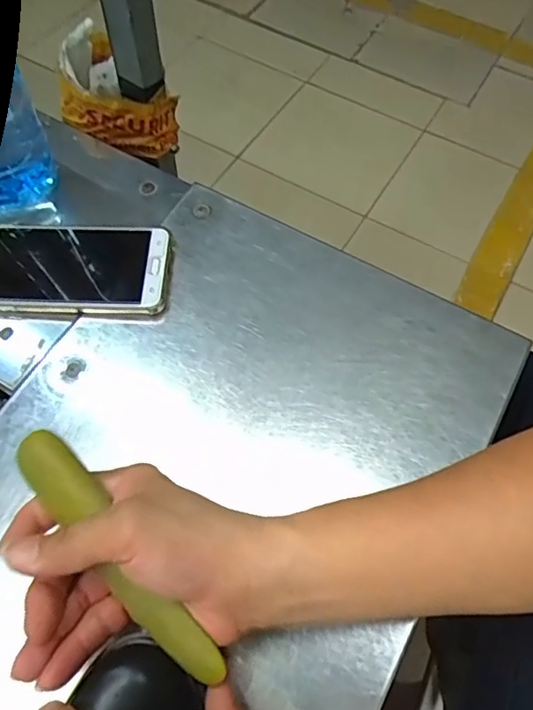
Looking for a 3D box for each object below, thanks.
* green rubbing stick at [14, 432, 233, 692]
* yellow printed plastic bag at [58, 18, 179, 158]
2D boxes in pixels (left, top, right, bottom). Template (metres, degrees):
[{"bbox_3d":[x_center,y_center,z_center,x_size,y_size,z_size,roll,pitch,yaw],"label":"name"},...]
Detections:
[{"bbox_3d":[-0.078,0.105,0.294,0.027,0.017,0.157,-39,83,-19],"label":"green rubbing stick"},{"bbox_3d":[-0.146,-0.242,0.527,0.111,0.073,0.080,38,68,17],"label":"yellow printed plastic bag"}]

